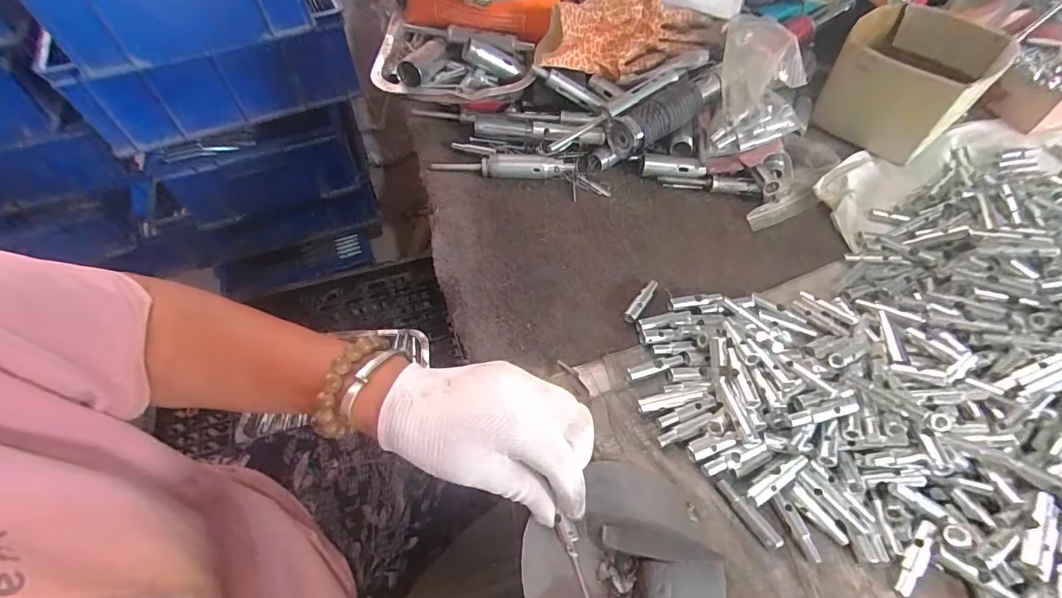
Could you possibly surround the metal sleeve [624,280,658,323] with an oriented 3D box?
[{"bbox_3d":[0.101,0.001,0.424,0.012,0.008,0.052,29,60,17],"label":"metal sleeve"}]

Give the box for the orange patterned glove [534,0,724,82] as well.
[{"bbox_3d":[0.114,-0.299,0.517,0.225,0.068,0.072,-7,57,-6],"label":"orange patterned glove"}]

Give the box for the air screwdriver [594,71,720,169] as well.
[{"bbox_3d":[0.140,-0.197,0.510,0.175,0.053,0.043,-35,63,-8],"label":"air screwdriver"}]

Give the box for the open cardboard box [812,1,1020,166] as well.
[{"bbox_3d":[0.444,-0.264,0.557,0.139,0.087,0.156,40,64,22],"label":"open cardboard box"}]

